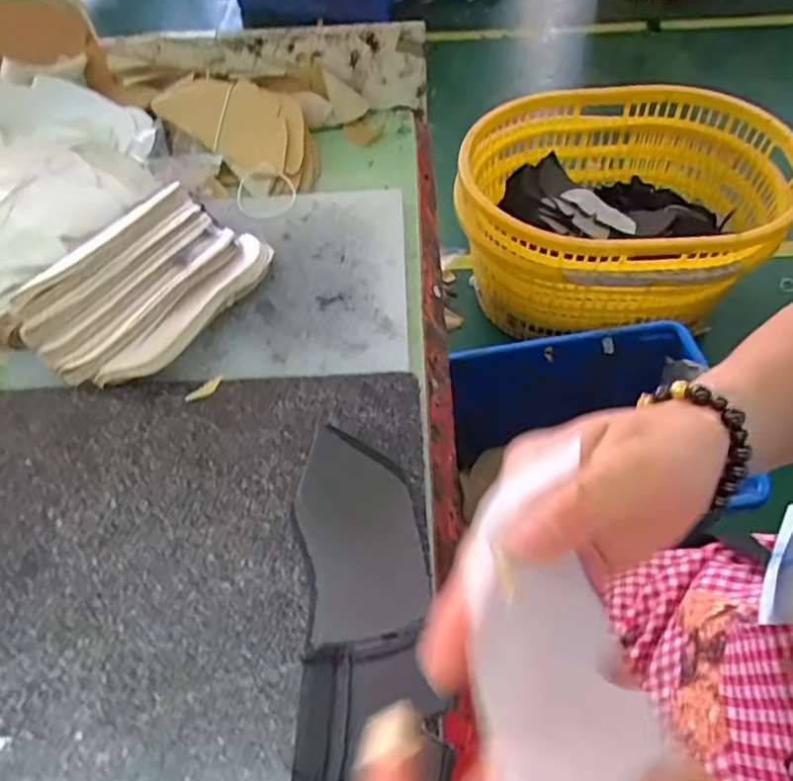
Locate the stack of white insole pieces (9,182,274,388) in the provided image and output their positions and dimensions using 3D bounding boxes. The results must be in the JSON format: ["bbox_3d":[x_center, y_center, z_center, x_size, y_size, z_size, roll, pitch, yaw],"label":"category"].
[{"bbox_3d":[-0.191,-0.084,0.469,0.133,0.048,0.170,30,63,22],"label":"stack of white insole pieces"}]

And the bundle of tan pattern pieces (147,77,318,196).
[{"bbox_3d":[-0.144,-0.246,0.601,0.166,0.048,0.087,30,63,22],"label":"bundle of tan pattern pieces"}]

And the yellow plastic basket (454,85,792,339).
[{"bbox_3d":[0.445,-0.341,1.257,0.631,0.311,0.446,-6,56,0],"label":"yellow plastic basket"}]

